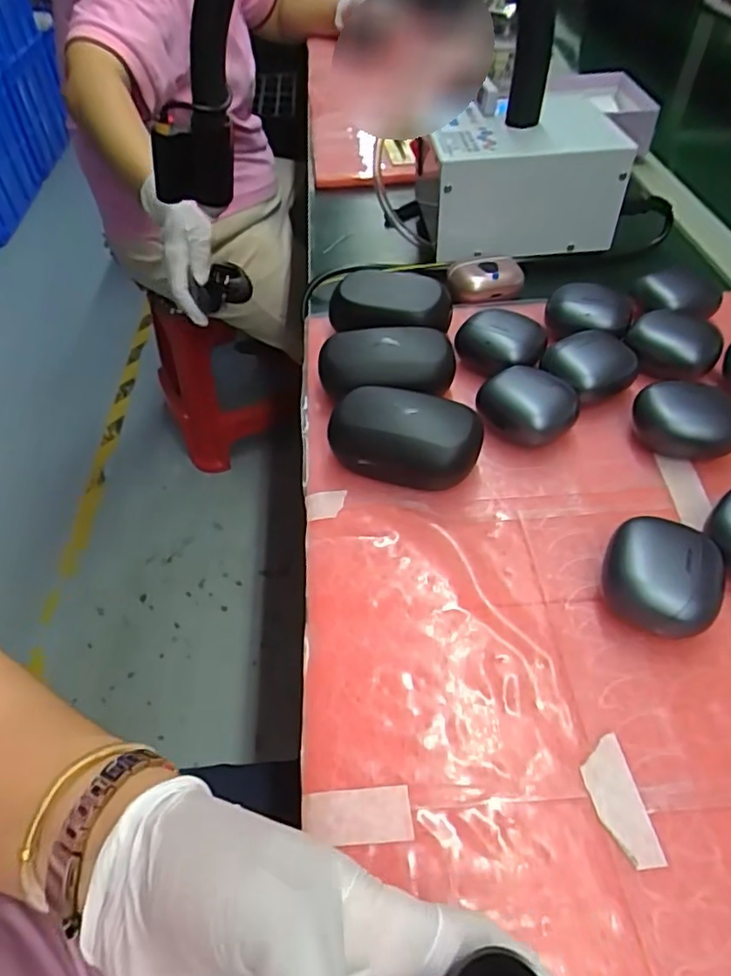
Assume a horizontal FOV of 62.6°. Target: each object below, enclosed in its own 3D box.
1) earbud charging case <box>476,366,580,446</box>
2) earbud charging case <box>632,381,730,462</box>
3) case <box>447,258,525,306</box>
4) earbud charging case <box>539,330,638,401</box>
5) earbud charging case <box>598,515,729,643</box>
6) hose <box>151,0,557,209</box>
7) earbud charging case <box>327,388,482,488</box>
[{"bbox_3d":[0.098,-0.048,0.366,0.055,0.031,0.040,20,52,19],"label":"earbud charging case"},{"bbox_3d":[0.192,-0.040,0.360,0.059,0.029,0.039,19,53,21],"label":"earbud charging case"},{"bbox_3d":[0.095,-0.166,0.480,0.059,0.020,0.035,-7,48,-4],"label":"case"},{"bbox_3d":[0.147,-0.078,0.394,0.055,0.028,0.042,-18,50,-13],"label":"earbud charging case"},{"bbox_3d":[0.140,0.042,0.284,0.050,0.030,0.052,20,52,19],"label":"earbud charging case"},{"bbox_3d":[-0.025,-0.338,0.468,0.263,0.223,0.215,34,57,28],"label":"hose"},{"bbox_3d":[0.023,-0.028,0.349,0.084,0.038,0.052,11,50,14],"label":"earbud charging case"}]

